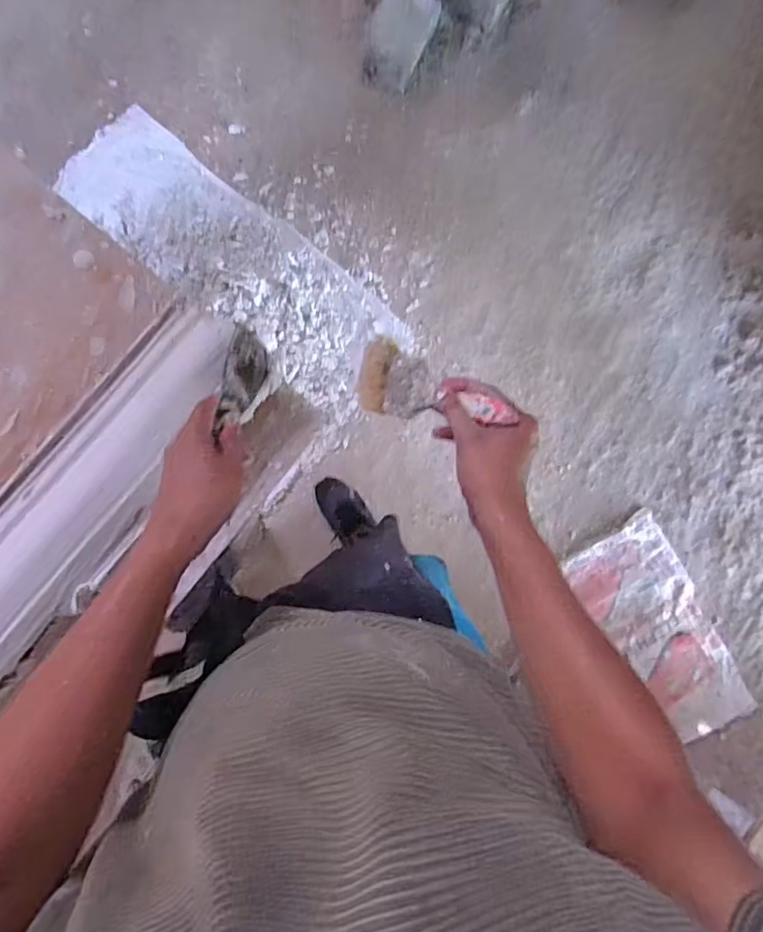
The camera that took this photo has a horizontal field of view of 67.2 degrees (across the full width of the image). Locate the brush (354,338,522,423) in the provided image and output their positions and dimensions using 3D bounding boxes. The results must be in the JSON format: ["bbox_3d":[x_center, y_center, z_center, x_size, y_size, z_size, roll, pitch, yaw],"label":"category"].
[{"bbox_3d":[0.046,-0.076,0.565,0.035,0.177,0.069,31,84,-49],"label":"brush"}]

